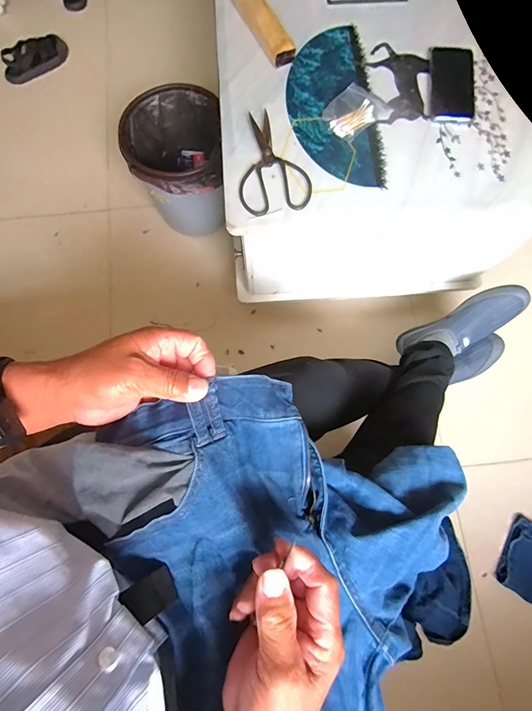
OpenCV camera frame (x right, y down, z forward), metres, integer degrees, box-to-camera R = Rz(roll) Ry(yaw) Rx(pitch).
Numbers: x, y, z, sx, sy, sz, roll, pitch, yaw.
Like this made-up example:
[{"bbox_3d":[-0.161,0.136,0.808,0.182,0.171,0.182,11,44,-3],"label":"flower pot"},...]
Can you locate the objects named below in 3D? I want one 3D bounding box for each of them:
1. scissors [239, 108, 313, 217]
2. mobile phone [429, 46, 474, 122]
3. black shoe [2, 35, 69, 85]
[{"bbox_3d":[0.005,-0.321,0.590,0.115,0.006,0.191,-11,76,-4],"label":"scissors"},{"bbox_3d":[0.337,-0.491,0.647,0.078,0.009,0.170,5,75,0],"label":"mobile phone"},{"bbox_3d":[-0.732,-0.943,1.128,0.212,0.066,0.065,-36,79,-9],"label":"black shoe"}]

